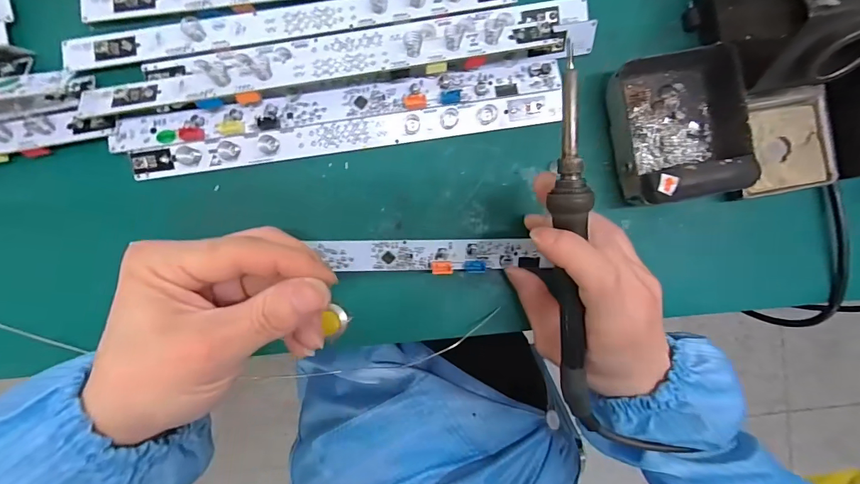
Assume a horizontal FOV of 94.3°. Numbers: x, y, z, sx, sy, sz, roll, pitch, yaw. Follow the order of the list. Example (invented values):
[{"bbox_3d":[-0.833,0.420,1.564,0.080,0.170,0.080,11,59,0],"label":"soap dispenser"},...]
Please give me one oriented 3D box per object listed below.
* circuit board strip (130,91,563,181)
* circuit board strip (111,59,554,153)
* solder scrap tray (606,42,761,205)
[{"bbox_3d":[-0.050,-0.070,0.263,0.274,0.005,0.021,-9,109,-2],"label":"circuit board strip"},{"bbox_3d":[-0.056,-0.088,0.259,0.285,0.008,0.021,-9,92,-3],"label":"circuit board strip"},{"bbox_3d":[0.165,-0.078,0.263,0.078,0.035,0.099,-9,92,-3],"label":"solder scrap tray"}]

